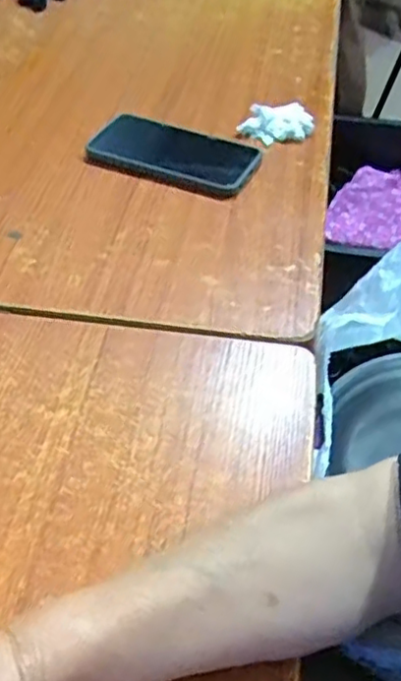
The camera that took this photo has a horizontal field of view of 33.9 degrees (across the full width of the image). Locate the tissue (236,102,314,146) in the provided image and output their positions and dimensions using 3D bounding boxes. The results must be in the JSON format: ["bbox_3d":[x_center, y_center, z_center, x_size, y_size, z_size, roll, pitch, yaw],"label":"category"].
[{"bbox_3d":[0.079,-0.225,0.678,0.071,0.021,0.043,14,50,14],"label":"tissue"}]

